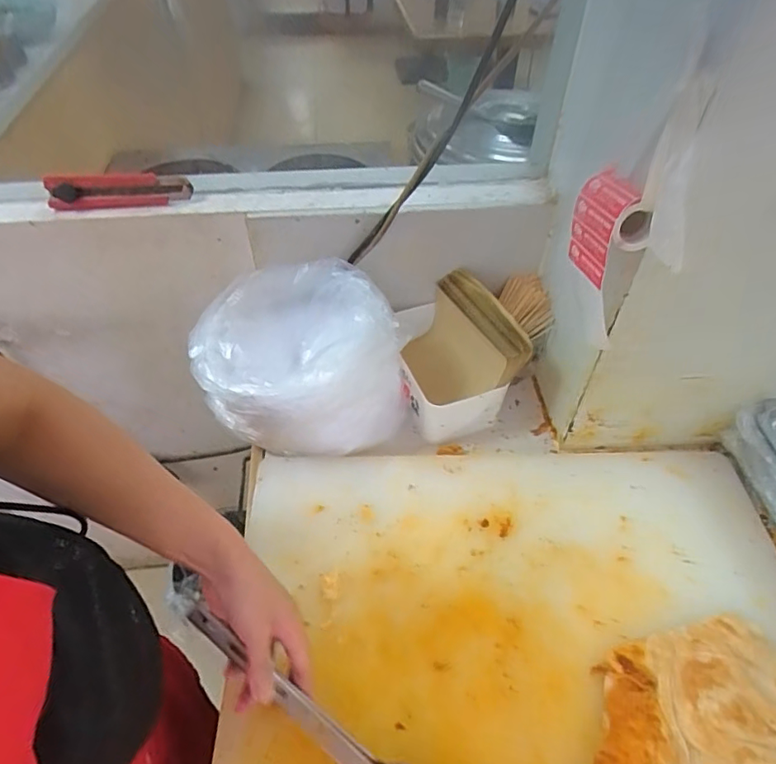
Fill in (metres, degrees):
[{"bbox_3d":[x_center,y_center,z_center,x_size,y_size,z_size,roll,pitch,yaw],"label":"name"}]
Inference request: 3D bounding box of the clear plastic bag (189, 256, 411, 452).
[{"bbox_3d":[-0.104,-0.023,0.678,0.235,0.173,0.186,-4,48,-2],"label":"clear plastic bag"}]

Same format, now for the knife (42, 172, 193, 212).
[{"bbox_3d":[-0.327,-0.231,0.653,0.167,0.036,0.026,-3,49,-3],"label":"knife"}]

